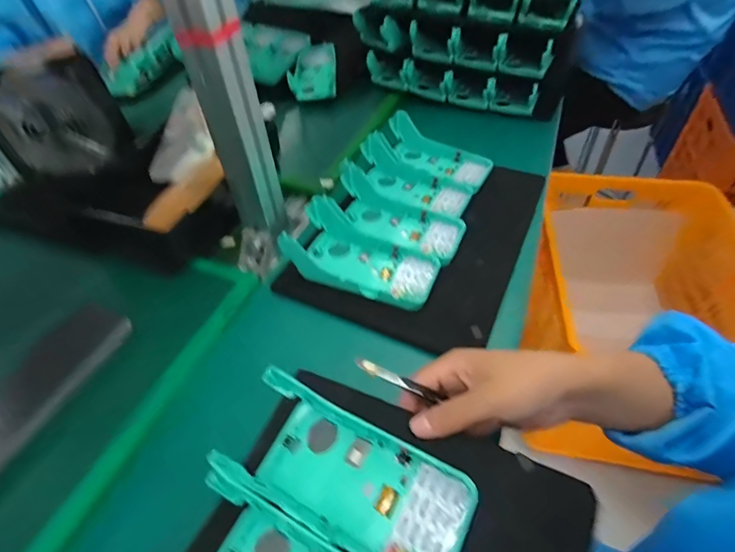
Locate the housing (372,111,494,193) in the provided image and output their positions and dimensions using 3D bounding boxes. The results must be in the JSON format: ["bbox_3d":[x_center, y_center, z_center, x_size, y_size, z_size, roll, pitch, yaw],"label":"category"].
[{"bbox_3d":[0.101,-0.191,0.626,0.187,0.064,0.094,26,54,26],"label":"housing"}]

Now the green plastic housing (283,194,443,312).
[{"bbox_3d":[-0.006,-0.027,0.469,0.170,0.060,0.097,15,50,18],"label":"green plastic housing"}]

